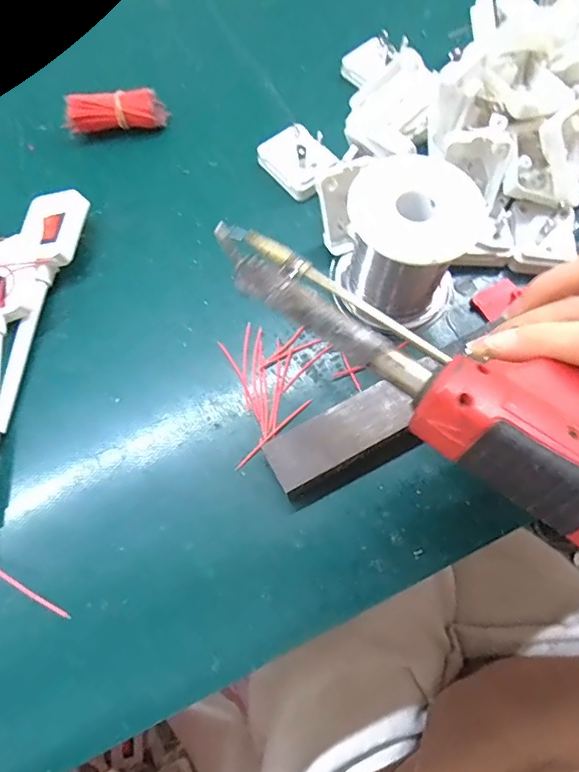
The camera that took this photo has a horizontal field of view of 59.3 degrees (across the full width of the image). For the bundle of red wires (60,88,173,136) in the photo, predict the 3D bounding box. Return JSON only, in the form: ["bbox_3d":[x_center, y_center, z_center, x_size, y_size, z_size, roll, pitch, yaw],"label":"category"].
[{"bbox_3d":[-0.120,-0.187,0.351,0.068,0.024,0.017,-10,69,-5],"label":"bundle of red wires"}]

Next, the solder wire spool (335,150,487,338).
[{"bbox_3d":[0.062,-0.076,0.278,0.066,0.069,0.069,32,71,11],"label":"solder wire spool"}]

